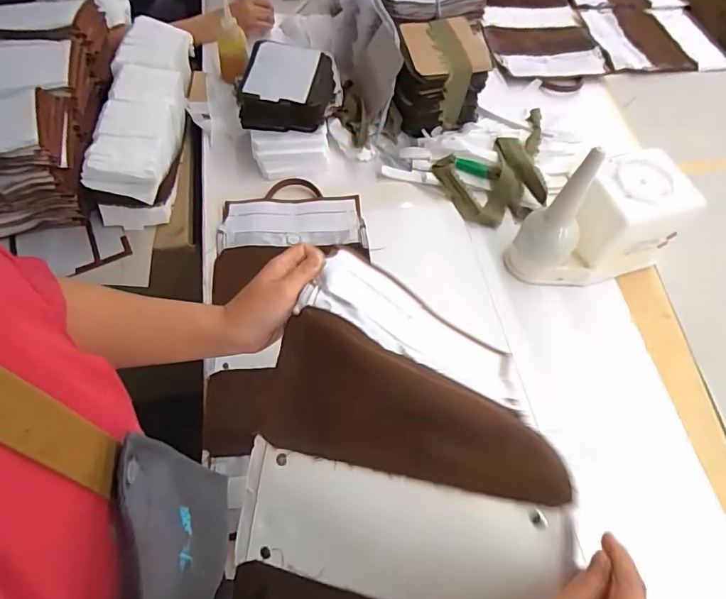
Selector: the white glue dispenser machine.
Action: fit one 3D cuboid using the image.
[{"bbox_3d":[0.365,-0.121,0.731,0.233,0.192,0.123,-17,62,-13],"label":"white glue dispenser machine"}]

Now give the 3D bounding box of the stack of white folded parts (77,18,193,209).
[{"bbox_3d":[-0.374,-0.355,0.826,0.117,0.073,0.450,-2,59,-5],"label":"stack of white folded parts"}]

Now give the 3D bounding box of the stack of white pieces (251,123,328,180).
[{"bbox_3d":[-0.130,-0.265,0.856,0.136,0.073,0.069,-5,59,-7],"label":"stack of white pieces"}]

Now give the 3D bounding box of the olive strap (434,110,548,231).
[{"bbox_3d":[0.276,-0.241,0.874,0.251,0.054,0.167,-28,65,-19],"label":"olive strap"}]

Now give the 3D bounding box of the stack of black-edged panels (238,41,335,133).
[{"bbox_3d":[-0.133,-0.379,0.839,0.156,0.077,0.149,8,59,1],"label":"stack of black-edged panels"}]

